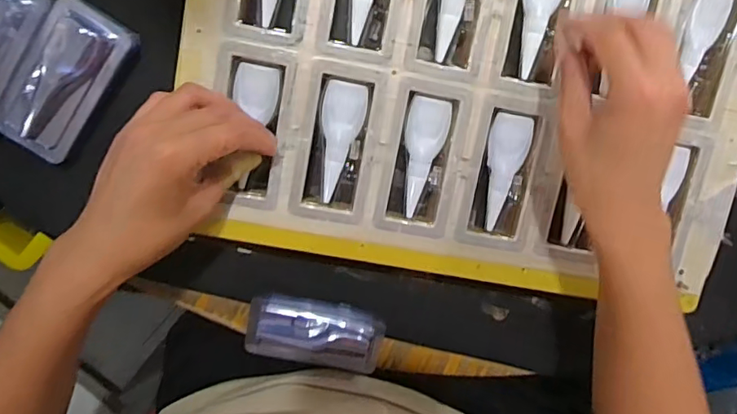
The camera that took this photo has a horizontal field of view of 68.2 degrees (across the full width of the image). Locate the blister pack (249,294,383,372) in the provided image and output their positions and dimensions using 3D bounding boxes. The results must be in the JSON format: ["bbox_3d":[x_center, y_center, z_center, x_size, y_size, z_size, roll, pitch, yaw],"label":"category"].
[{"bbox_3d":[-0.042,0.103,0.434,0.108,0.027,0.050,13,97,-6],"label":"blister pack"}]

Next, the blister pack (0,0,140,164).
[{"bbox_3d":[-0.214,-0.088,0.383,0.054,0.019,0.111,31,95,-8],"label":"blister pack"}]

